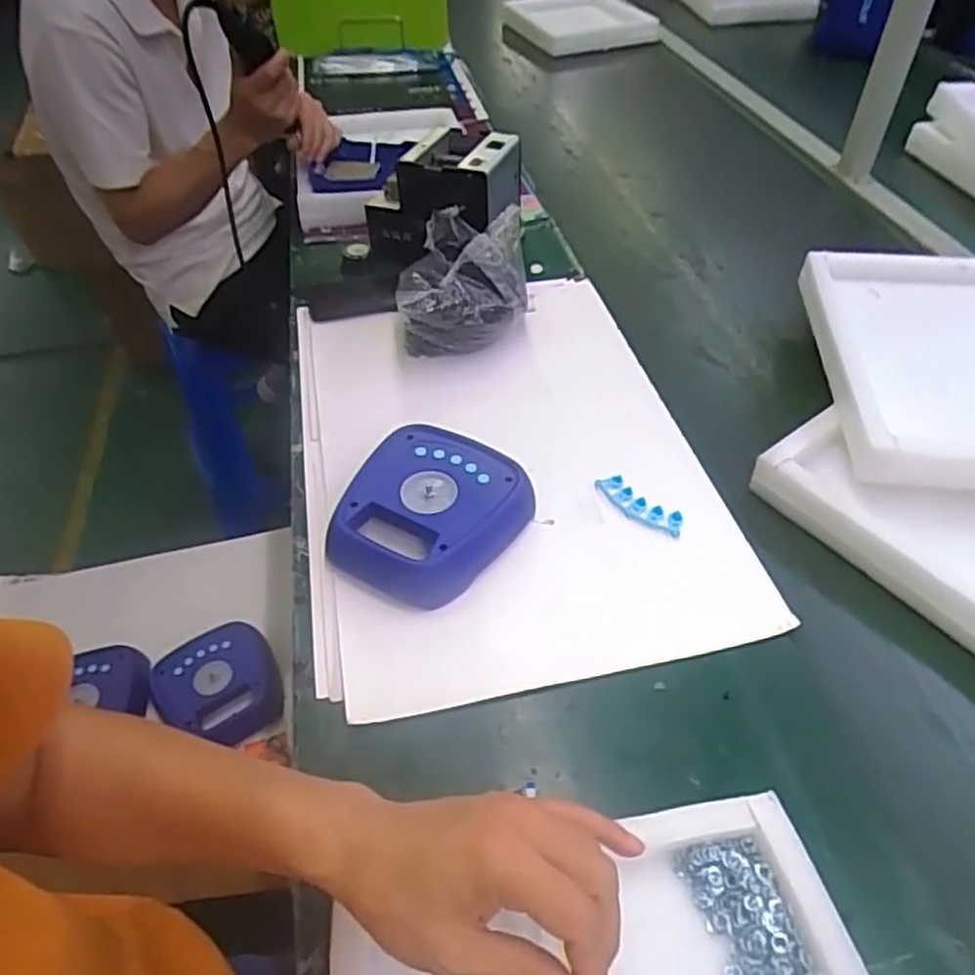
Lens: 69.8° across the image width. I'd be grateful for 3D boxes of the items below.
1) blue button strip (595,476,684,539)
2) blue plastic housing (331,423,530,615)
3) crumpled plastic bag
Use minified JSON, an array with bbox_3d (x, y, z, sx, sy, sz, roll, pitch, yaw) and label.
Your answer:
[{"bbox_3d":[0.145,0.020,0.680,0.028,0.020,0.090,-36,55,-27],"label":"blue button strip"},{"bbox_3d":[-0.054,0.024,0.647,0.155,0.046,0.170,23,52,22],"label":"blue plastic housing"},{"bbox_3d":[-0.029,-0.243,0.846,0.148,0.126,0.142,-3,47,0],"label":"crumpled plastic bag"}]

